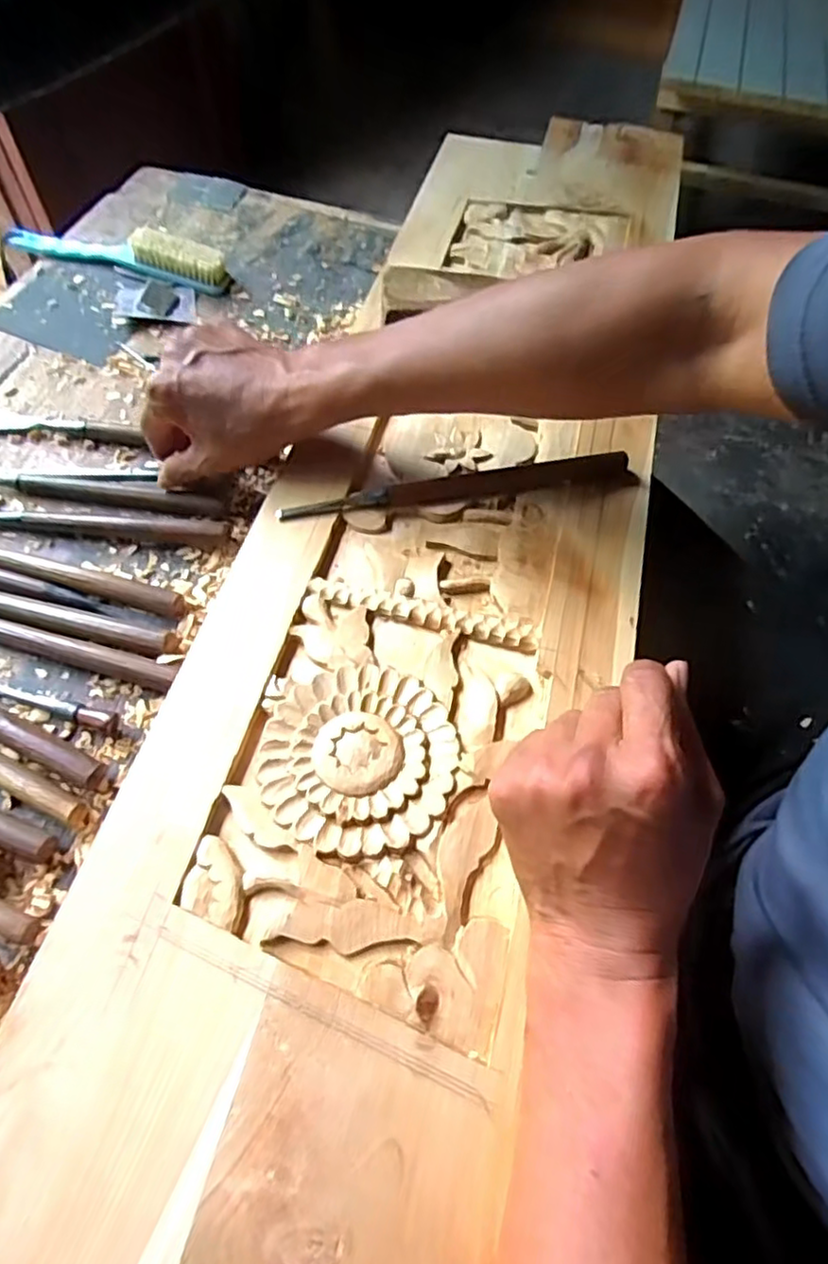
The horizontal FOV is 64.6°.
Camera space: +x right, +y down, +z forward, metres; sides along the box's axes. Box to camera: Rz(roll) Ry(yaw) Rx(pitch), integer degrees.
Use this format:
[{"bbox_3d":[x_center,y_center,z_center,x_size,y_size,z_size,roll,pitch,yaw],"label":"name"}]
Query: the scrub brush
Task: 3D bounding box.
[{"bbox_3d":[-0.290,-0.371,0.633,0.221,0.037,0.032,14,60,6],"label":"scrub brush"}]

